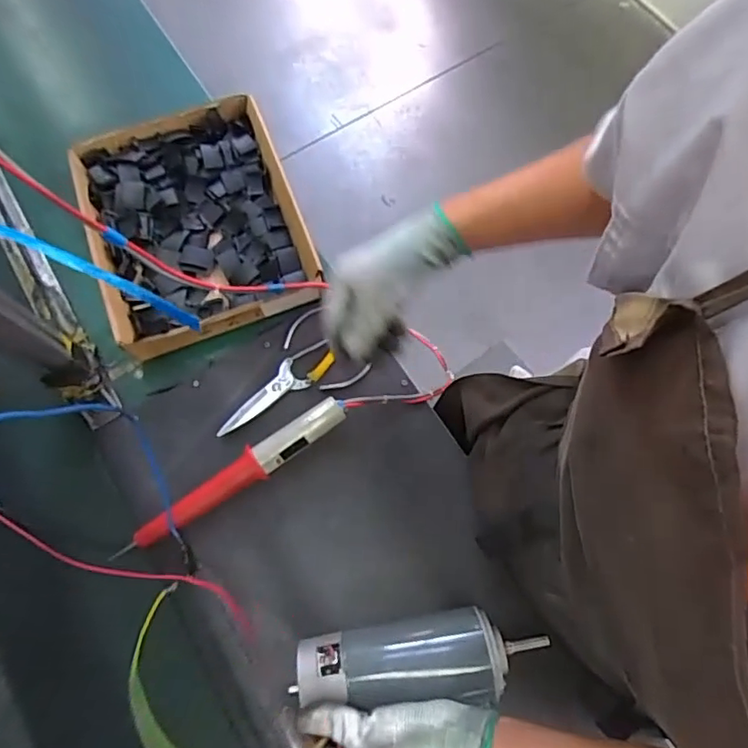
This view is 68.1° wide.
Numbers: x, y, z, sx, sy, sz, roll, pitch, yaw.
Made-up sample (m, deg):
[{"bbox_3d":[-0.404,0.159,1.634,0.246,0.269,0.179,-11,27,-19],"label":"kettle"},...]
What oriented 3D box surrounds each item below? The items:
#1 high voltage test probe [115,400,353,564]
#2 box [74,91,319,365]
[{"bbox_3d":[-0.147,0.112,0.593,0.267,0.030,0.038,-35,74,-11],"label":"high voltage test probe"},{"bbox_3d":[-0.224,-0.193,0.689,0.252,0.049,0.328,-22,72,-7],"label":"box"}]

